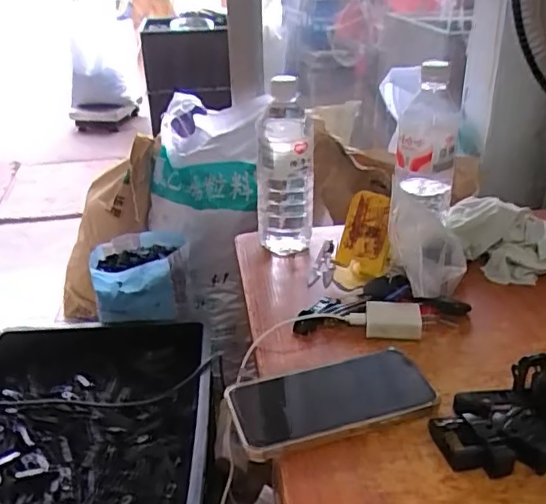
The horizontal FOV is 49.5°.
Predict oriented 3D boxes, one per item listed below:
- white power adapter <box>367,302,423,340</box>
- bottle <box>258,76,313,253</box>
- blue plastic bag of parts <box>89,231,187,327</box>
[{"bbox_3d":[0.119,0.068,0.584,0.054,0.025,0.033,0,27,6],"label":"white power adapter"},{"bbox_3d":[0.015,-0.096,0.720,0.068,0.210,0.055,-3,26,1],"label":"bottle"},{"bbox_3d":[-0.265,0.054,1.208,0.189,0.124,0.179,-6,26,-9],"label":"blue plastic bag of parts"}]

